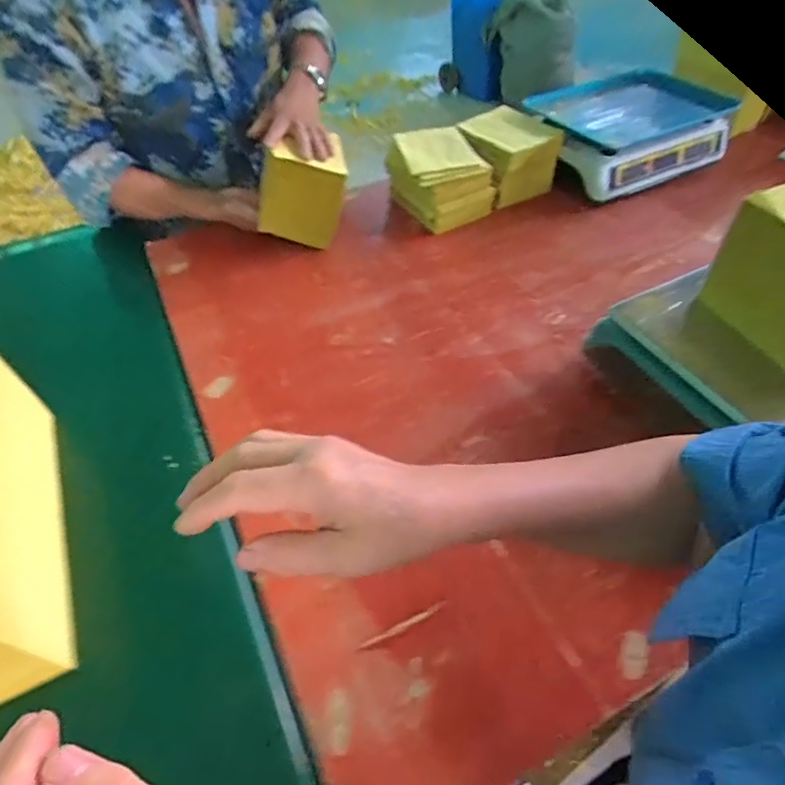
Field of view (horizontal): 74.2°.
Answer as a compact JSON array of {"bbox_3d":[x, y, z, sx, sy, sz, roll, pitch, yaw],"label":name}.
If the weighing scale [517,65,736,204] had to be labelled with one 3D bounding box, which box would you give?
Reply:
[{"bbox_3d":[0.461,-0.537,1.057,0.376,0.123,0.274,-23,55,-18],"label":"weighing scale"}]

